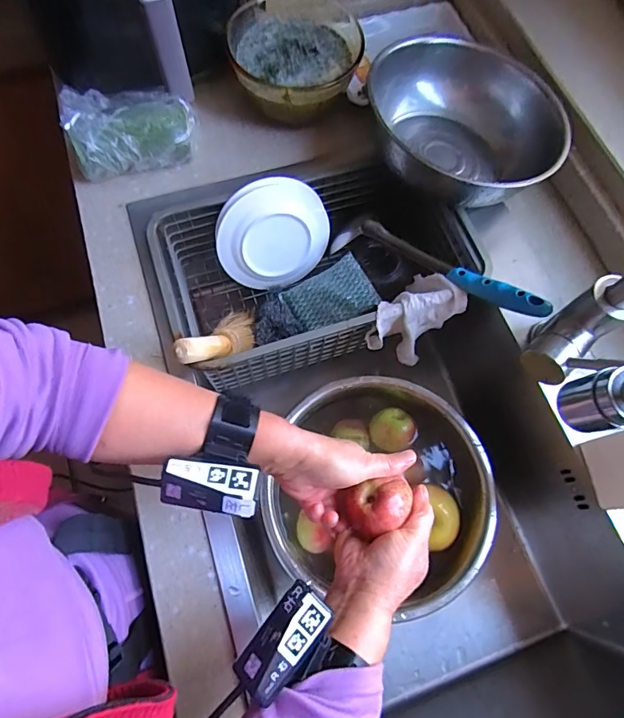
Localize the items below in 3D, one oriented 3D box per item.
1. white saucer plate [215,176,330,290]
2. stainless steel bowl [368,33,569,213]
[{"bbox_3d":[-0.049,-0.157,0.577,0.146,0.142,0.028,-19,42,-4],"label":"white saucer plate"},{"bbox_3d":[0.165,-0.262,0.530,0.228,0.094,0.176,39,73,11],"label":"stainless steel bowl"}]

